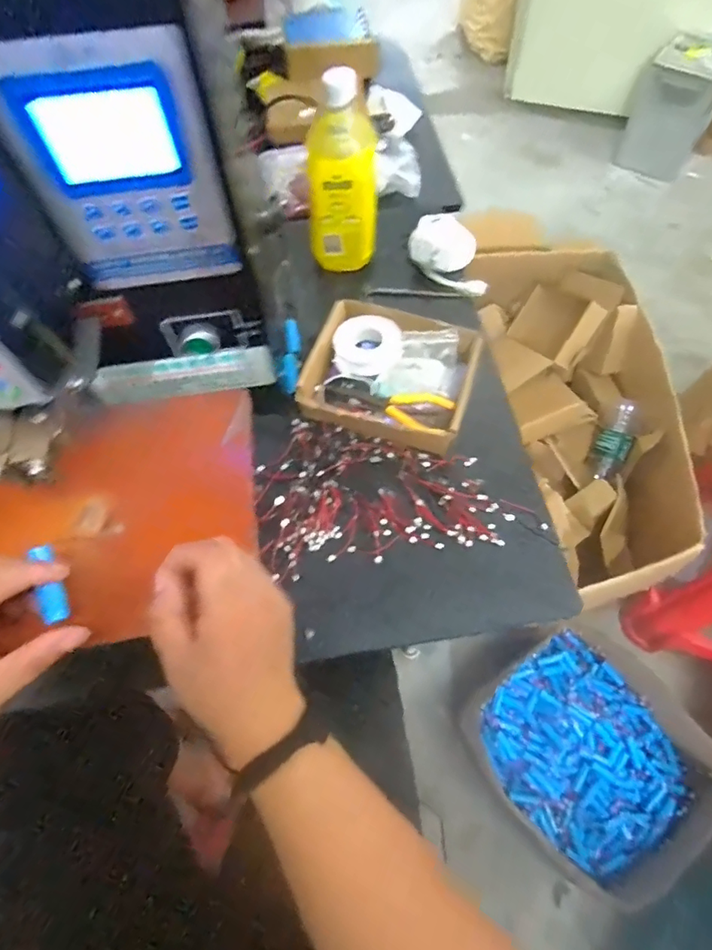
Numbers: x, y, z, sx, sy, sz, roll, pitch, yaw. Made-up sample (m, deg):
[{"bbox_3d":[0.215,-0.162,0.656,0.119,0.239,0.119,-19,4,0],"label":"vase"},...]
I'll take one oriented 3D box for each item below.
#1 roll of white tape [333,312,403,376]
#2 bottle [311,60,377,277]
[{"bbox_3d":[0.012,-0.145,0.562,0.077,0.023,0.077,0,81,0],"label":"roll of white tape"},{"bbox_3d":[-0.016,-0.327,0.568,0.076,0.202,0.060,-5,62,0],"label":"bottle"}]

